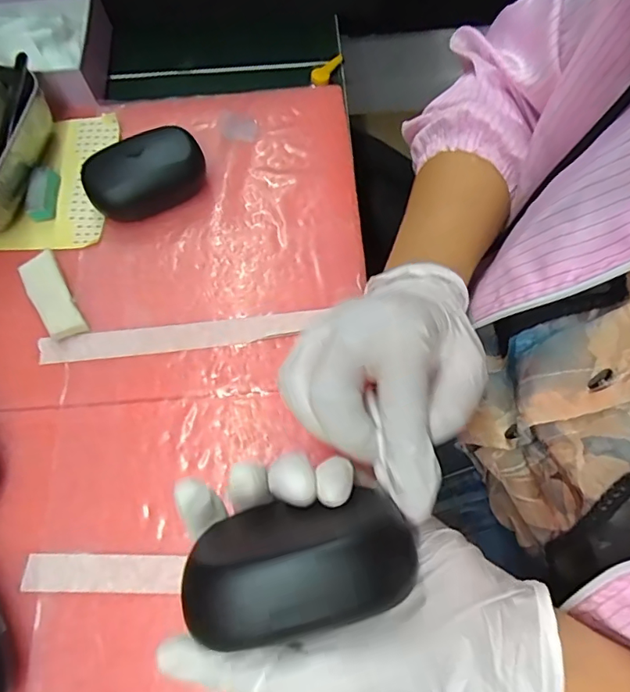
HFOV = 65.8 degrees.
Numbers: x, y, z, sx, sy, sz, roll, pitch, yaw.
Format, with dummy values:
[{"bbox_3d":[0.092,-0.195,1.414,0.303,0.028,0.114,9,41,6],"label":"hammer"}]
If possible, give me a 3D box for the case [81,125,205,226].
[{"bbox_3d":[-0.124,-0.126,0.357,0.081,0.036,0.049,-22,69,-7],"label":"case"}]

